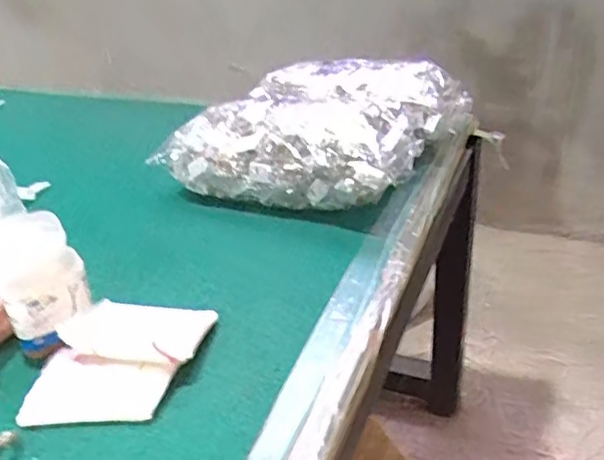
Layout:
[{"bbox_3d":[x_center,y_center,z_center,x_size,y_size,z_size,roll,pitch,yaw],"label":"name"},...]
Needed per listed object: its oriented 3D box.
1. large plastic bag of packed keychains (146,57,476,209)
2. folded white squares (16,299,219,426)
[{"bbox_3d":[0.028,-0.120,0.767,0.262,0.110,0.275,11,33,25],"label":"large plastic bag of packed keychains"},{"bbox_3d":[-0.139,0.096,0.490,0.114,0.028,0.115,1,30,10],"label":"folded white squares"}]

